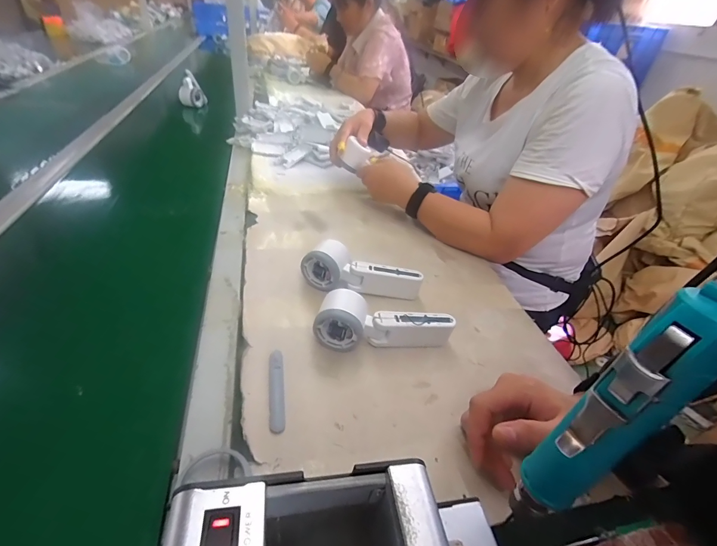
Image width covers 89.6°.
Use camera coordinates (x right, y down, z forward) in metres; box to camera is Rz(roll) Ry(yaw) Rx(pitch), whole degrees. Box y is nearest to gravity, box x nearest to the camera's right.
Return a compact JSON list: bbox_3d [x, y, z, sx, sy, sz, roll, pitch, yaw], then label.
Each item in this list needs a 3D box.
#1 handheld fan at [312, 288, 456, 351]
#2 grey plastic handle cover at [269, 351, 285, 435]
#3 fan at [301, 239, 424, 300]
[{"bbox_3d":[0.034,0.060,0.430,0.166,0.056,0.049,8,37,-1],"label":"handheld fan"},{"bbox_3d":[-0.086,0.121,0.377,0.015,0.007,0.092,-2,38,-13],"label":"grey plastic handle cover"},{"bbox_3d":[0.006,0.000,0.516,0.168,0.048,0.052,16,37,8],"label":"fan"}]

